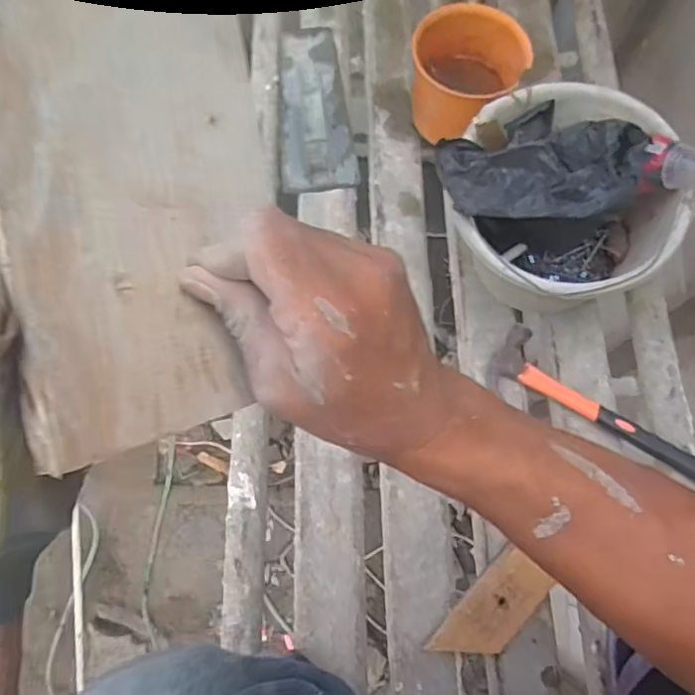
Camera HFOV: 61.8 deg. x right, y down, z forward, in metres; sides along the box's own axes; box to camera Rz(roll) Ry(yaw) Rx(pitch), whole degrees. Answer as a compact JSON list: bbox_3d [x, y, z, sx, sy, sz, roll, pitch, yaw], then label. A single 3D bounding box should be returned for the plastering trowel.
[{"bbox_3d":[-0.048,-0.351,0.806,0.100,0.051,0.273,-5,72,-1],"label":"plastering trowel"}]

